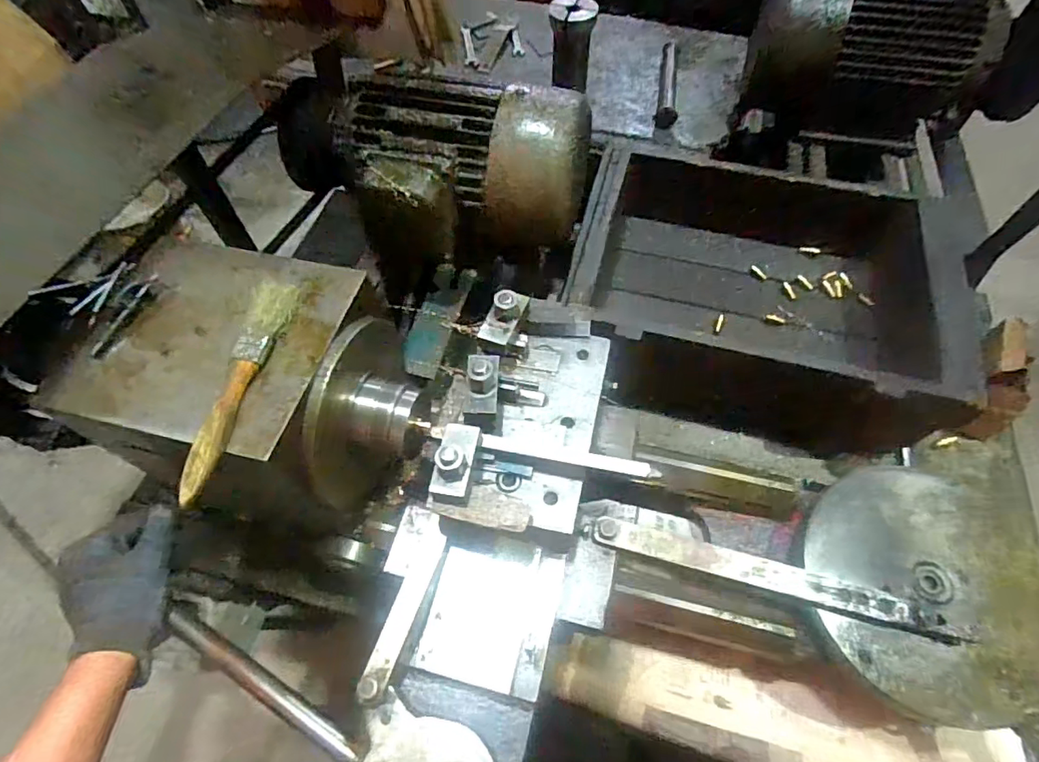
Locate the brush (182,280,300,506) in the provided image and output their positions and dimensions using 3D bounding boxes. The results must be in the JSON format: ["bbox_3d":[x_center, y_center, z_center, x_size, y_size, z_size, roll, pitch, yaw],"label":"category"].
[{"bbox_3d":[-0.178,-0.002,0.333,0.028,0.010,0.157,7,59,6],"label":"brush"}]

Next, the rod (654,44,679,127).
[{"bbox_3d":[0.218,-0.435,0.768,0.027,0.022,0.180,9,59,7],"label":"rod"}]

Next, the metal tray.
[{"bbox_3d":[0.288,-0.118,0.653,0.427,0.150,0.340,11,60,8],"label":"metal tray"}]

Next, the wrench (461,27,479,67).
[{"bbox_3d":[-0.082,-0.545,0.858,0.020,0.014,0.113,-8,59,-3],"label":"wrench"}]

